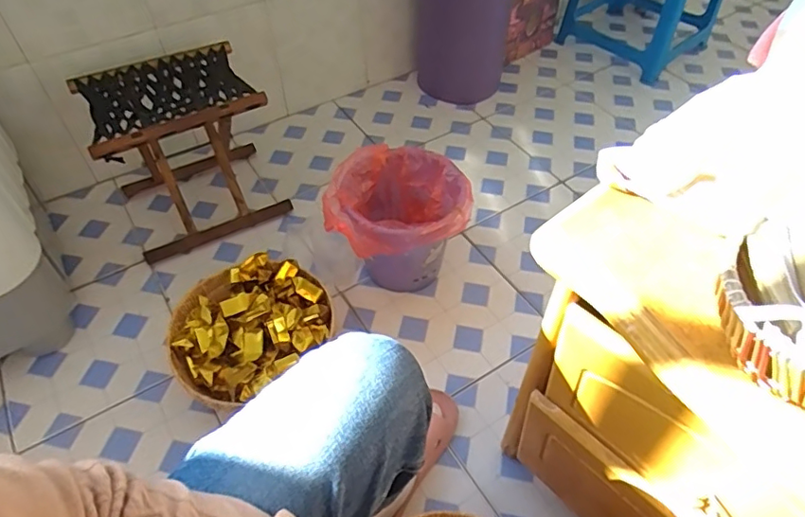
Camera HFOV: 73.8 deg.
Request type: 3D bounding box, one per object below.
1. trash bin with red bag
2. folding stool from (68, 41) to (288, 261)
[{"bbox_3d":[-0.005,-0.048,1.043,0.247,0.228,0.238,8,50,8],"label":"trash bin with red bag"},{"bbox_3d":[-0.460,-0.234,1.149,0.312,0.309,0.271,-24,53,-18],"label":"folding stool"}]

